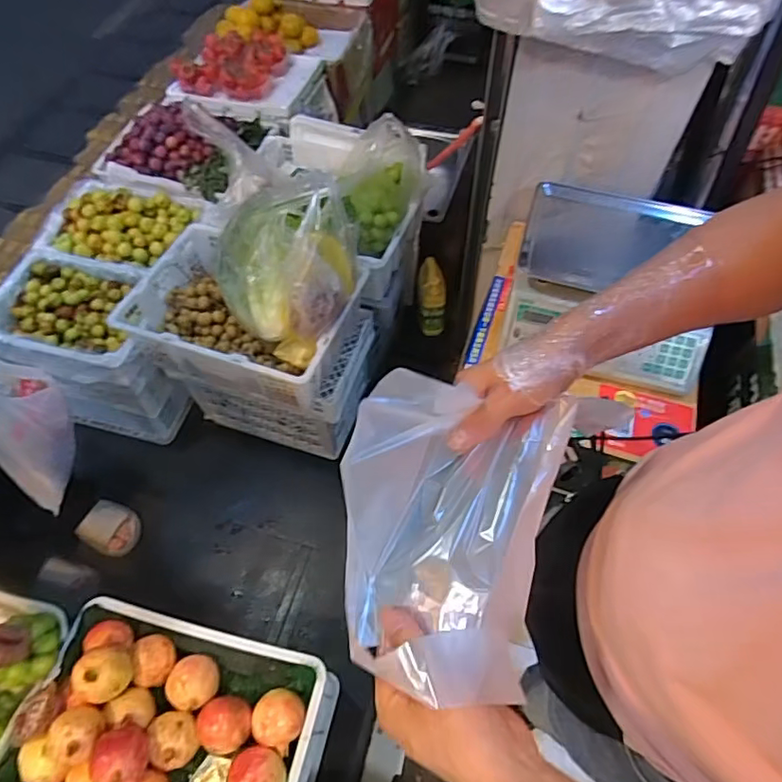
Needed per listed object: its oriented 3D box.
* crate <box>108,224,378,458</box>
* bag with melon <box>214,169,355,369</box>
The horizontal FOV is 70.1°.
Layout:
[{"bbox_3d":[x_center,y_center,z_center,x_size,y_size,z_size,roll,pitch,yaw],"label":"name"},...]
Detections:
[{"bbox_3d":[-0.315,-0.097,1.433,0.492,0.488,0.357,16,61,10],"label":"crate"},{"bbox_3d":[-0.204,-0.241,1.141,0.285,0.263,0.268,-22,62,-12],"label":"bag with melon"}]

